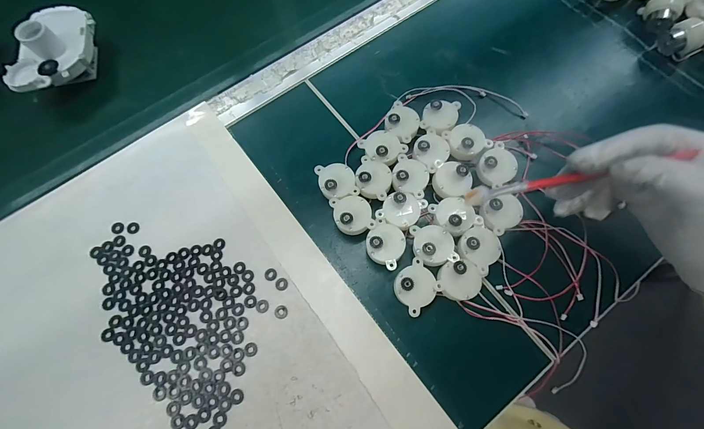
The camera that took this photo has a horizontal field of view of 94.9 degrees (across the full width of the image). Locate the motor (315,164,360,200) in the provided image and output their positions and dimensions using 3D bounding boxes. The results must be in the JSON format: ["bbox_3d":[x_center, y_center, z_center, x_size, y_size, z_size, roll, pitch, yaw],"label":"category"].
[{"bbox_3d":[-0.013,-0.027,0.294,0.031,0.032,0.039,-18,73,-6],"label":"motor"}]

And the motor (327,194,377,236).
[{"bbox_3d":[0.001,0.002,0.283,0.031,0.032,0.035,-16,73,-6],"label":"motor"}]

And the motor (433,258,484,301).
[{"bbox_3d":[0.084,0.054,0.262,0.037,0.028,0.030,-12,73,-5],"label":"motor"}]

